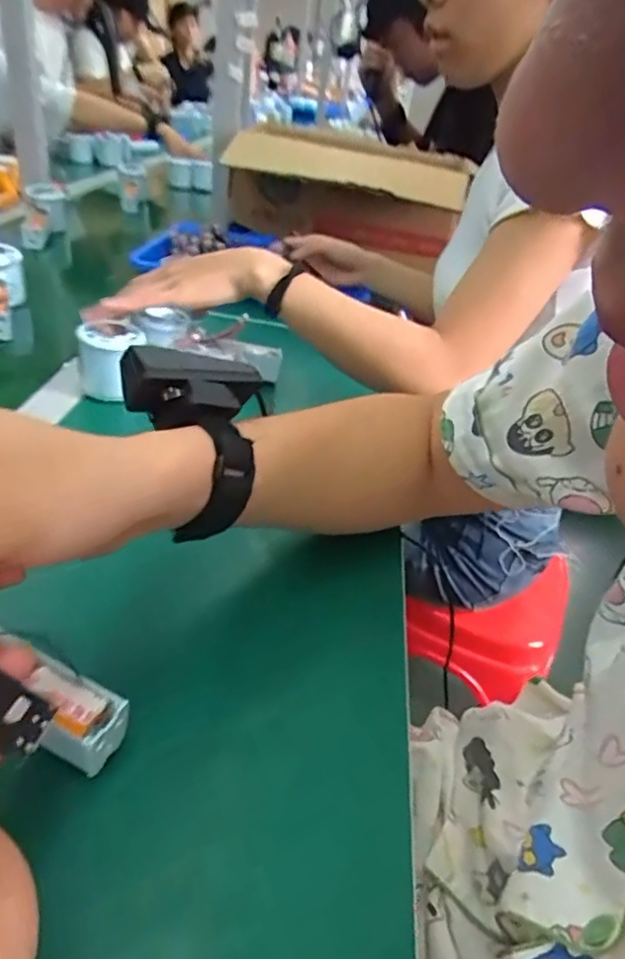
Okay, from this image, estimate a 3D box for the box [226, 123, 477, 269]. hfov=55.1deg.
[{"bbox_3d":[0.063,-0.486,1.025,0.400,0.150,0.193,6,37,-2],"label":"box"}]

